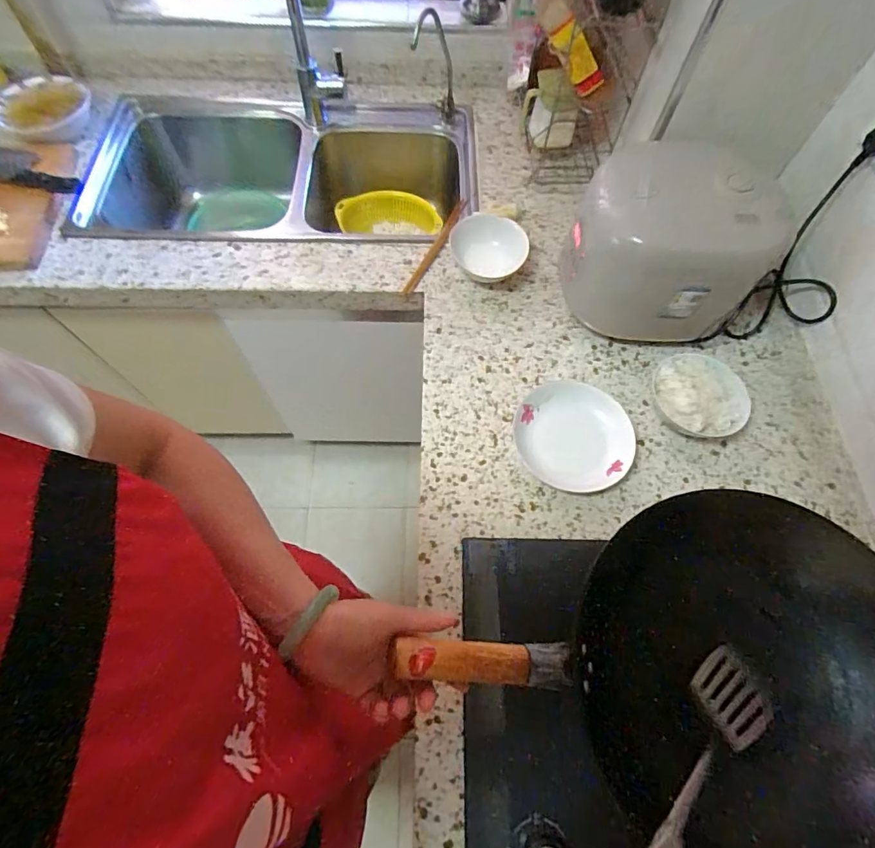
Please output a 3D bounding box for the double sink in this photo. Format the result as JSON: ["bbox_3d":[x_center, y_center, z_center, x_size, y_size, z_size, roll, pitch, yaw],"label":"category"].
[{"bbox_3d":[-0.315,-0.473,1.008,0.777,0.196,0.393,1,67,0],"label":"double sink"}]

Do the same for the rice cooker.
[{"bbox_3d":[0.337,-0.264,0.714,0.268,0.208,0.212,20,68,8],"label":"rice cooker"}]

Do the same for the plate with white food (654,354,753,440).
[{"bbox_3d":[0.381,-0.040,0.688,0.126,0.057,0.131,-7,67,-3],"label":"plate with white food"}]

